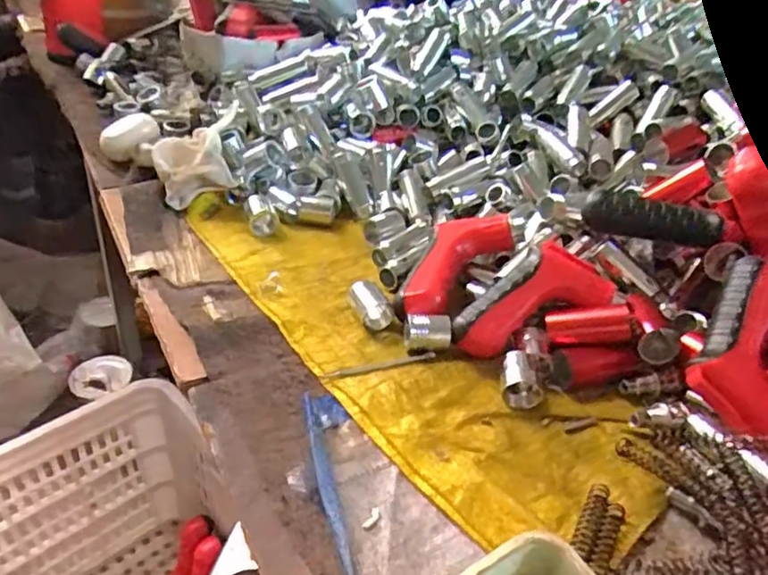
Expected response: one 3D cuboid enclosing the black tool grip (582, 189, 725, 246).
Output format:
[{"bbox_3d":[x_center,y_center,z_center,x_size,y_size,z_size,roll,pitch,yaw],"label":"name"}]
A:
[{"bbox_3d":[0.214,-0.057,0.509,0.102,0.022,0.027,13,38,9],"label":"black tool grip"}]

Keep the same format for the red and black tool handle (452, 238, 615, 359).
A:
[{"bbox_3d":[0.111,0.011,0.504,0.127,0.028,0.062,-28,80,-9],"label":"red and black tool handle"}]

